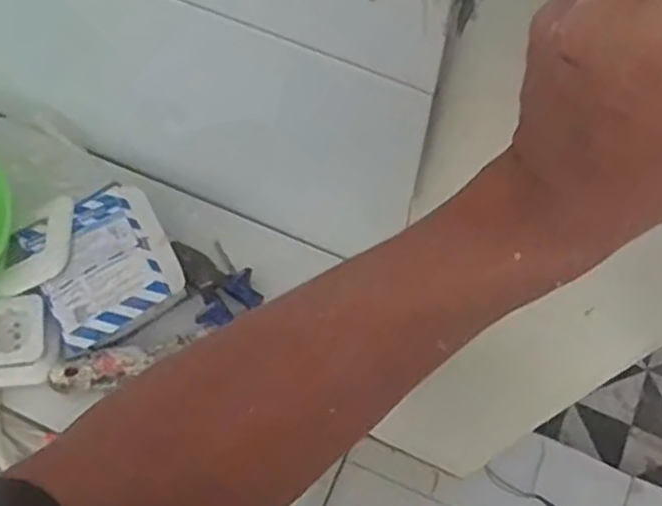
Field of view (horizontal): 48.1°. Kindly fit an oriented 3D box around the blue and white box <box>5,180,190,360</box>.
[{"bbox_3d":[-0.189,0.012,0.609,0.115,0.026,0.131,-32,71,-12],"label":"blue and white box"}]

